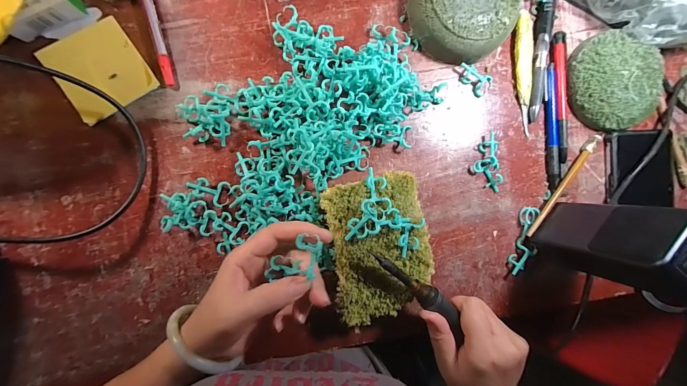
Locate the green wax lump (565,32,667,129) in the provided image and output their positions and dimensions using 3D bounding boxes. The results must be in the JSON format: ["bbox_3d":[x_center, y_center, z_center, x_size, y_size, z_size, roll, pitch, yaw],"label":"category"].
[{"bbox_3d":[0.300,-0.123,0.332,0.101,0.022,0.098,0,91,-7],"label":"green wax lump"}]

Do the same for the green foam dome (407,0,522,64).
[{"bbox_3d":[0.122,-0.187,0.306,0.098,0.036,0.099,0,91,-7],"label":"green foam dome"}]

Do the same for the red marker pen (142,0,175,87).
[{"bbox_3d":[-0.183,-0.171,0.283,0.013,0.010,0.137,-12,93,-6],"label":"red marker pen"}]

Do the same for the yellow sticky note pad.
[{"bbox_3d":[-0.228,-0.115,0.280,0.076,0.004,0.078,-34,95,-5],"label":"yellow sticky note pad"}]

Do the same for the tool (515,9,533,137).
[{"bbox_3d":[0.198,-0.131,0.329,0.018,0.009,0.129,-4,92,-7],"label":"tool"}]

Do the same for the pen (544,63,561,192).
[{"bbox_3d":[0.232,-0.072,0.334,0.013,0.008,0.135,-7,92,-6],"label":"pen"}]

